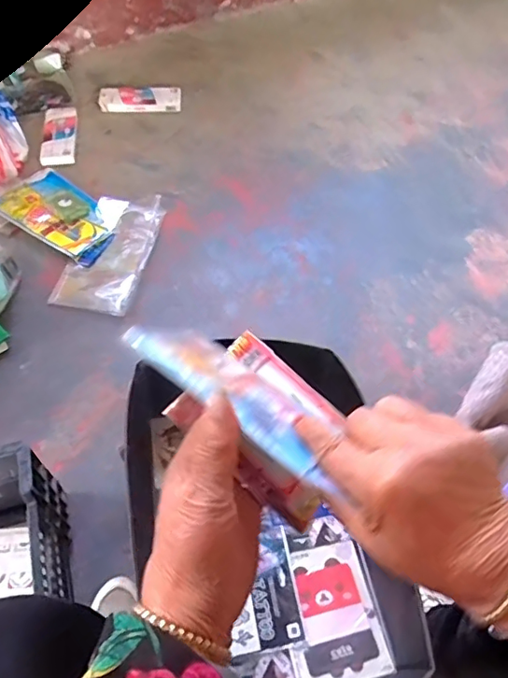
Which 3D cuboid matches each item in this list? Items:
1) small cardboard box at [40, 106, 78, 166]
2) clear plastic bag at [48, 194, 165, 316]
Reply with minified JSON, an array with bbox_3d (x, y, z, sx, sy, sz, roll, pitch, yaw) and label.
[{"bbox_3d":[-0.485,-0.510,1.301,0.078,0.024,0.235,-6,54,-8],"label":"small cardboard box"},{"bbox_3d":[-0.290,-0.181,1.074,0.150,0.021,0.307,10,53,4],"label":"clear plastic bag"}]

